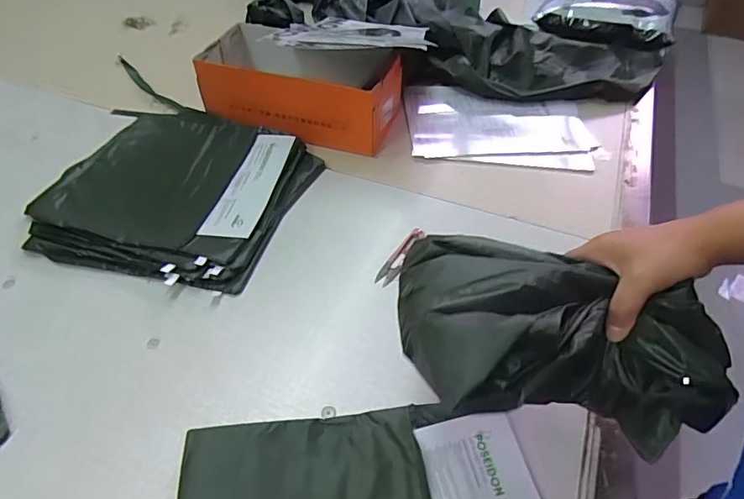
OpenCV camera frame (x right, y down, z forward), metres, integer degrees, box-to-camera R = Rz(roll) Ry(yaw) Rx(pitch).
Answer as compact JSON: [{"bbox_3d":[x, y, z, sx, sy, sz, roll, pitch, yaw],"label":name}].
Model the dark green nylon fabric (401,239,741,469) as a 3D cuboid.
[{"bbox_3d":[0.144,0.054,0.396,0.240,0.112,0.184,-1,49,1],"label":"dark green nylon fabric"}]

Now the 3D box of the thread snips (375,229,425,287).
[{"bbox_3d":[0.037,0.010,0.628,0.025,0.020,0.099,22,53,20],"label":"thread snips"}]

